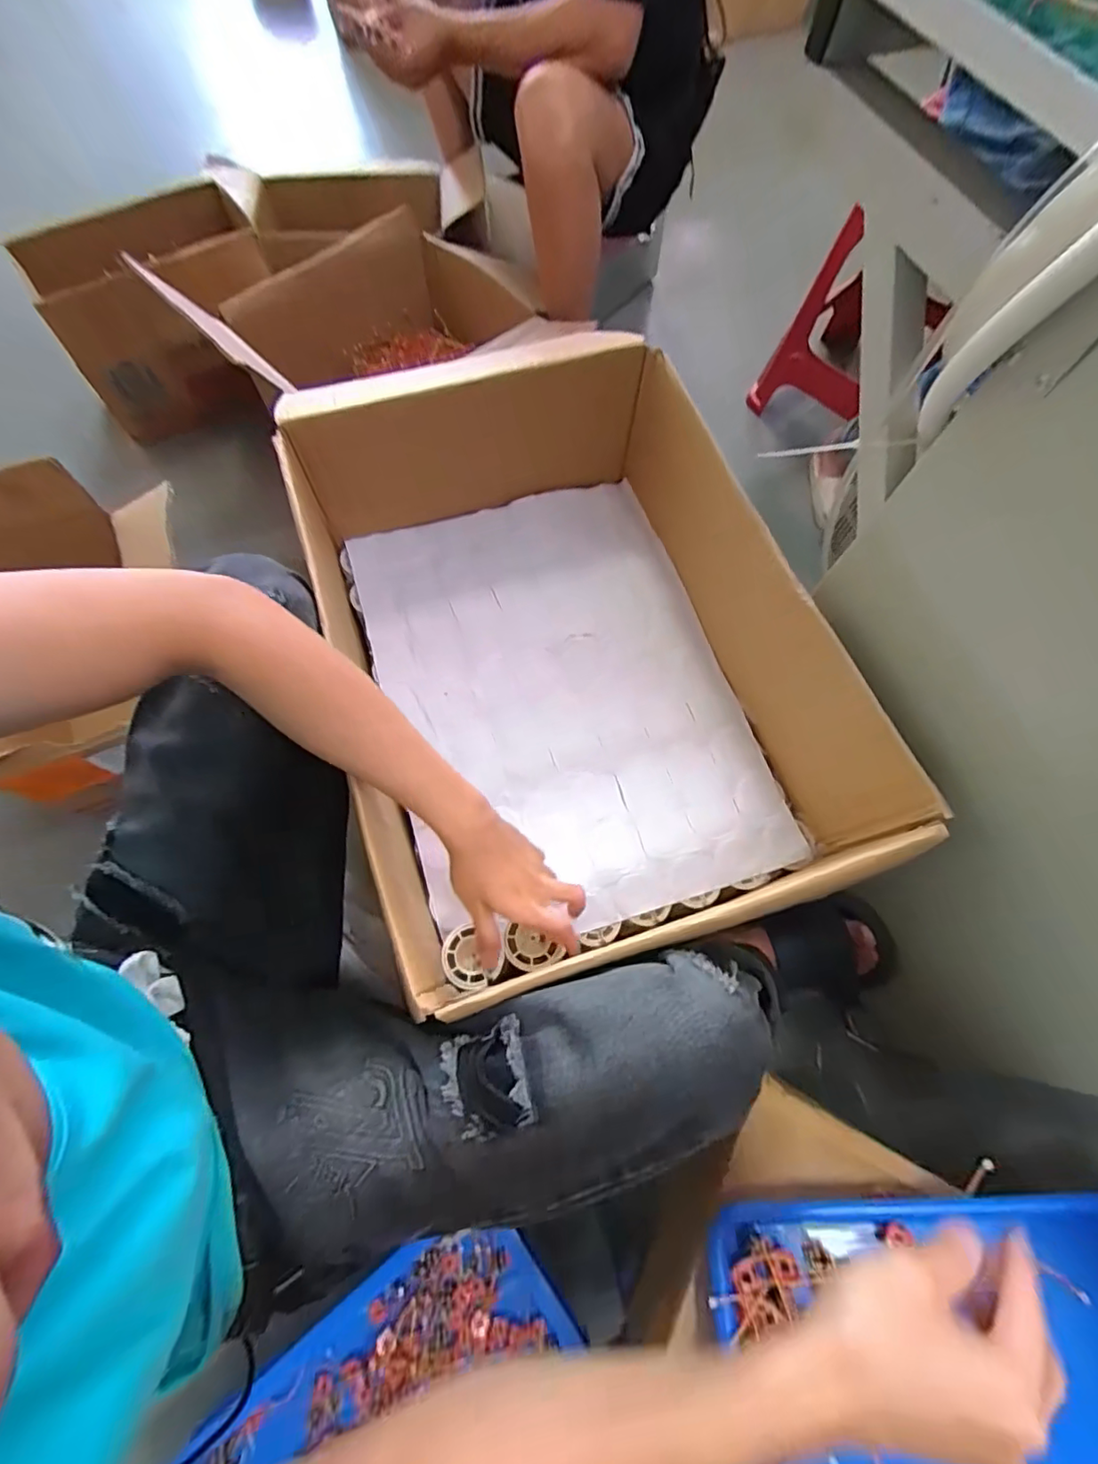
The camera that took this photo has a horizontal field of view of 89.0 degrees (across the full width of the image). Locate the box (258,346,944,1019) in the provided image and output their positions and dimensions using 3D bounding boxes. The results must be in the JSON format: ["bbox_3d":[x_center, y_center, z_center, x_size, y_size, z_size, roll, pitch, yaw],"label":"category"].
[{"bbox_3d":[0.019,-0.088,0.579,0.449,0.197,0.578,-15,72,-6],"label":"box"}]

